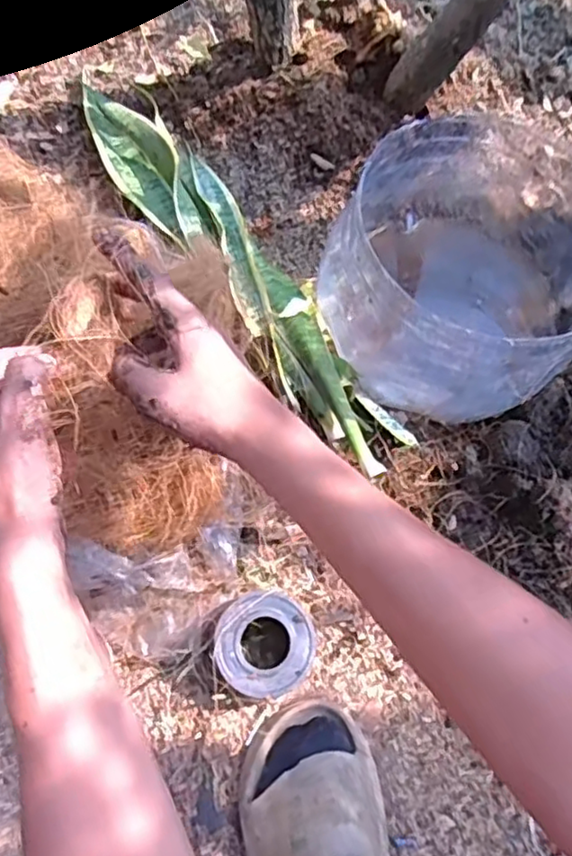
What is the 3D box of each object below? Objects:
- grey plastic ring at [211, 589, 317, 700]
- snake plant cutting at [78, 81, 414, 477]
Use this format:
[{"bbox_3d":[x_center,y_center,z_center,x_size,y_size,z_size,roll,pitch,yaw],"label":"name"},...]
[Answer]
[{"bbox_3d":[-0.018,0.183,0.553,0.081,0.047,0.080,0,69,-1],"label":"grey plastic ring"},{"bbox_3d":[-0.070,-0.179,0.652,0.115,0.053,0.559,-32,73,-13],"label":"snake plant cutting"}]

